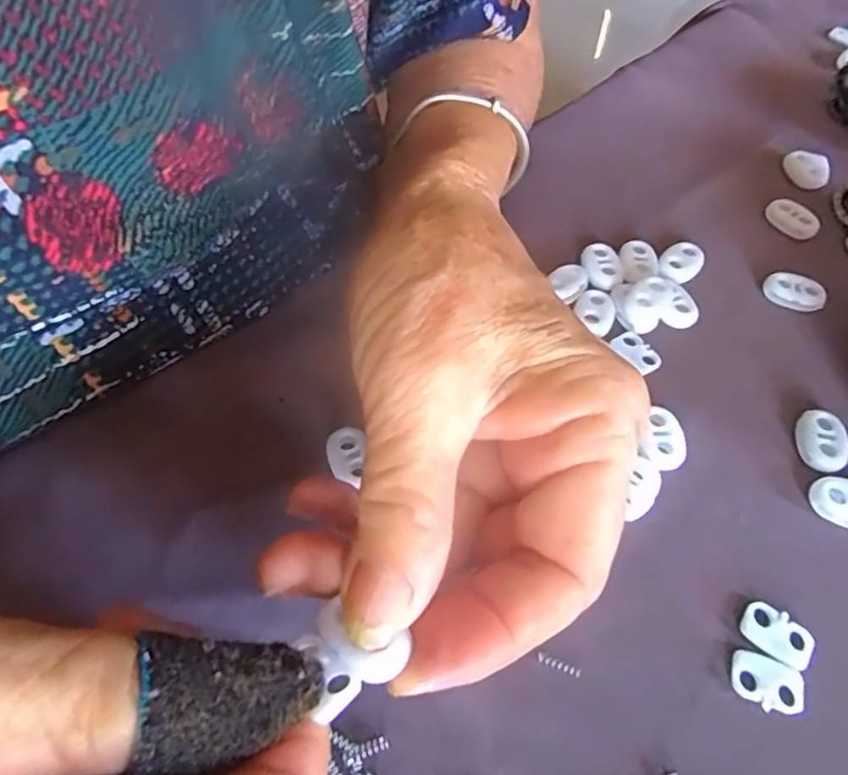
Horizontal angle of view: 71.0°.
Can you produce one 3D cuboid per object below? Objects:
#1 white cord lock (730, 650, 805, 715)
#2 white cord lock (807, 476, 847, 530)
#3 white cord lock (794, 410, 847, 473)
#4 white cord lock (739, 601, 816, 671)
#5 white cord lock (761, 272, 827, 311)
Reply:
[{"bbox_3d":[0.092,0.079,0.160,0.018,0.004,0.012,21,59,12],"label":"white cord lock"},{"bbox_3d":[0.133,0.037,0.187,0.021,0.007,0.015,15,58,9],"label":"white cord lock"},{"bbox_3d":[0.133,0.018,0.199,0.014,0.006,0.022,15,58,8],"label":"white cord lock"},{"bbox_3d":[0.099,0.070,0.167,0.019,0.004,0.013,33,62,19],"label":"white cord lock"},{"bbox_3d":[0.147,-0.037,0.236,0.023,0.008,0.014,21,59,12],"label":"white cord lock"}]

